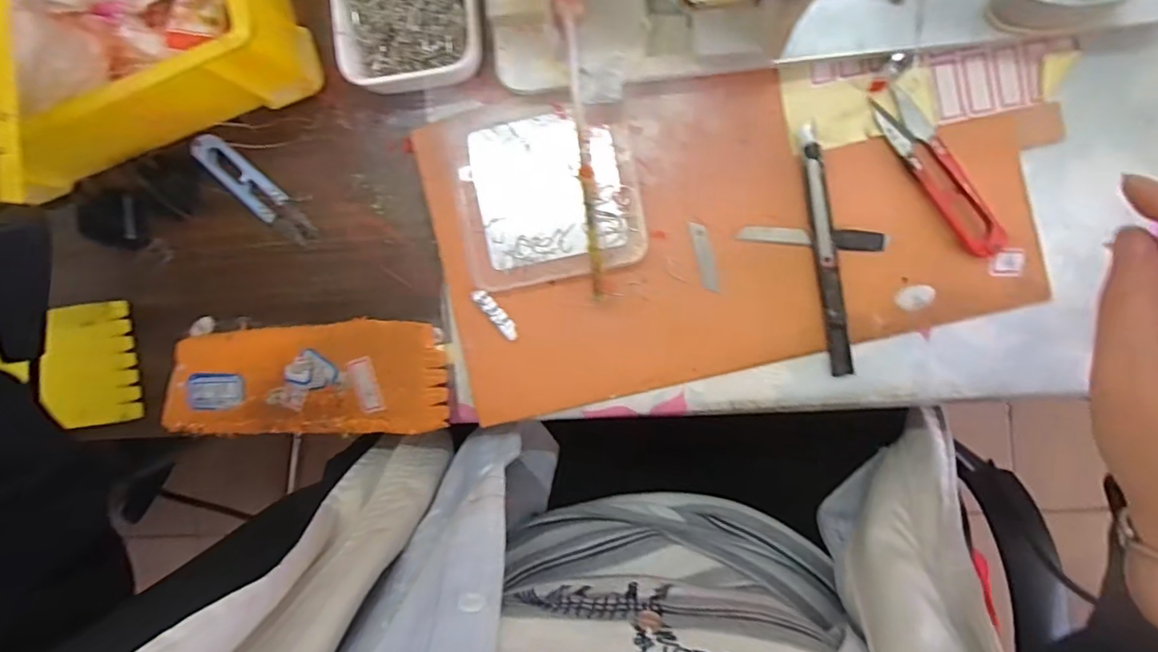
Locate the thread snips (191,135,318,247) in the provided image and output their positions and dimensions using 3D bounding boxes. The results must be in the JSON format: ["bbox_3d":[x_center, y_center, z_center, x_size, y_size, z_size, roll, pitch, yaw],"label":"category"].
[{"bbox_3d":[-0.212,-0.088,0.368,0.098,0.009,0.023,43,98,4],"label":"thread snips"}]

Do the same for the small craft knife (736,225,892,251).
[{"bbox_3d":[0.129,-0.048,0.313,0.077,0.008,0.011,5,94,8],"label":"small craft knife"}]

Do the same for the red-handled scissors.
[{"bbox_3d":[0.190,-0.081,0.297,0.020,0.009,0.099,-33,88,9],"label":"red-handled scissors"}]

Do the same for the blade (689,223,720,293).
[{"bbox_3d":[0.072,-0.039,0.324,0.009,0.004,0.040,-13,94,8],"label":"blade"}]

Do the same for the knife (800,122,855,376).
[{"bbox_3d":[0.135,-0.041,0.309,0.012,0.009,0.137,-9,92,9],"label":"knife"}]

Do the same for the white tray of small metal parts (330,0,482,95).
[{"bbox_3d":[-0.098,-0.184,0.329,0.083,0.027,0.094,-3,93,9],"label":"white tray of small metal parts"}]

